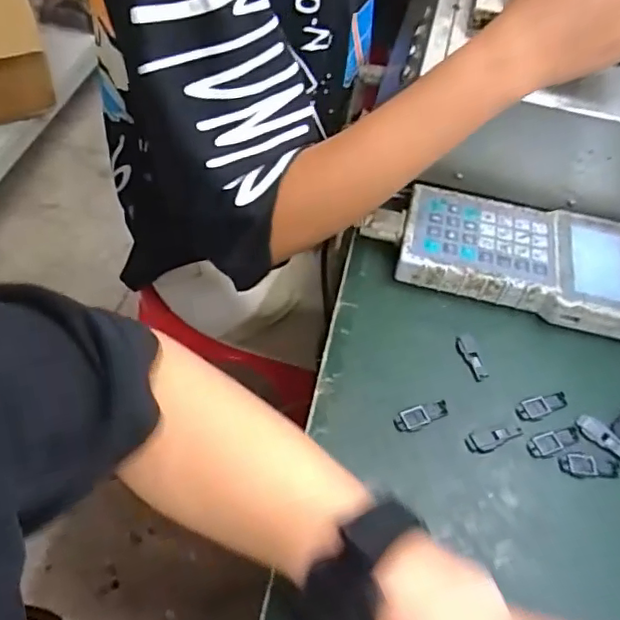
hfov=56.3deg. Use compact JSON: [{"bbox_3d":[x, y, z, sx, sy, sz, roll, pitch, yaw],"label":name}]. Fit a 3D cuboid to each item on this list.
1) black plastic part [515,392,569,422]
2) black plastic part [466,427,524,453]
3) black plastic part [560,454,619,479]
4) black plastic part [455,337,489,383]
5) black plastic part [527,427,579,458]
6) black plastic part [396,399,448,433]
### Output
[{"bbox_3d":[0.169,0.069,0.422,0.042,0.004,0.016,-17,57,-17],"label":"black plastic part"},{"bbox_3d":[0.129,0.090,0.403,0.041,0.004,0.015,-8,55,-11],"label":"black plastic part"},{"bbox_3d":[0.192,0.107,0.397,0.039,0.004,0.016,8,53,0],"label":"black plastic part"},{"bbox_3d":[0.123,0.037,0.442,0.012,0.004,0.037,-16,57,-17],"label":"black plastic part"},{"bbox_3d":[0.172,0.092,0.406,0.041,0.004,0.017,-15,56,-16],"label":"black plastic part"},{"bbox_3d":[0.079,0.074,0.410,0.041,0.004,0.015,-19,57,-18],"label":"black plastic part"}]

